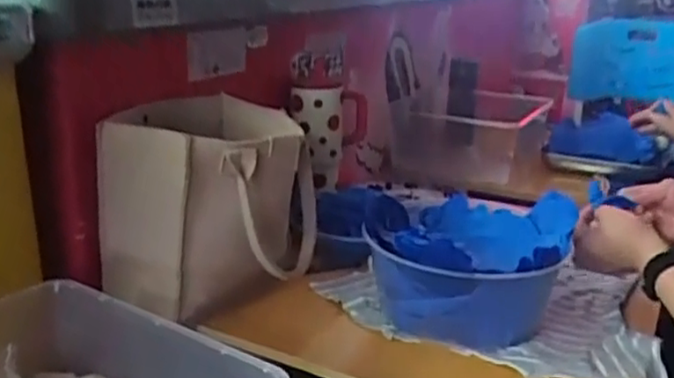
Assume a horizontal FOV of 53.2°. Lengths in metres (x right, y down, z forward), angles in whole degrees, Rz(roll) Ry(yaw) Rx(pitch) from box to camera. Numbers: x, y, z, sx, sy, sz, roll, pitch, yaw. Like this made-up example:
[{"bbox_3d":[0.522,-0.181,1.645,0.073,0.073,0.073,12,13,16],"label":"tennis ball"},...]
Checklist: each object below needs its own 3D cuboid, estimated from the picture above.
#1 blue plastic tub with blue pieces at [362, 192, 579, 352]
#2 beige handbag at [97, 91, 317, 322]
[{"bbox_3d":[0.152,0.086,0.769,0.201,0.119,0.235,8,20,19],"label":"blue plastic tub with blue pieces"},{"bbox_3d":[-0.147,0.019,0.791,0.225,0.212,0.186,3,18,3],"label":"beige handbag"}]

